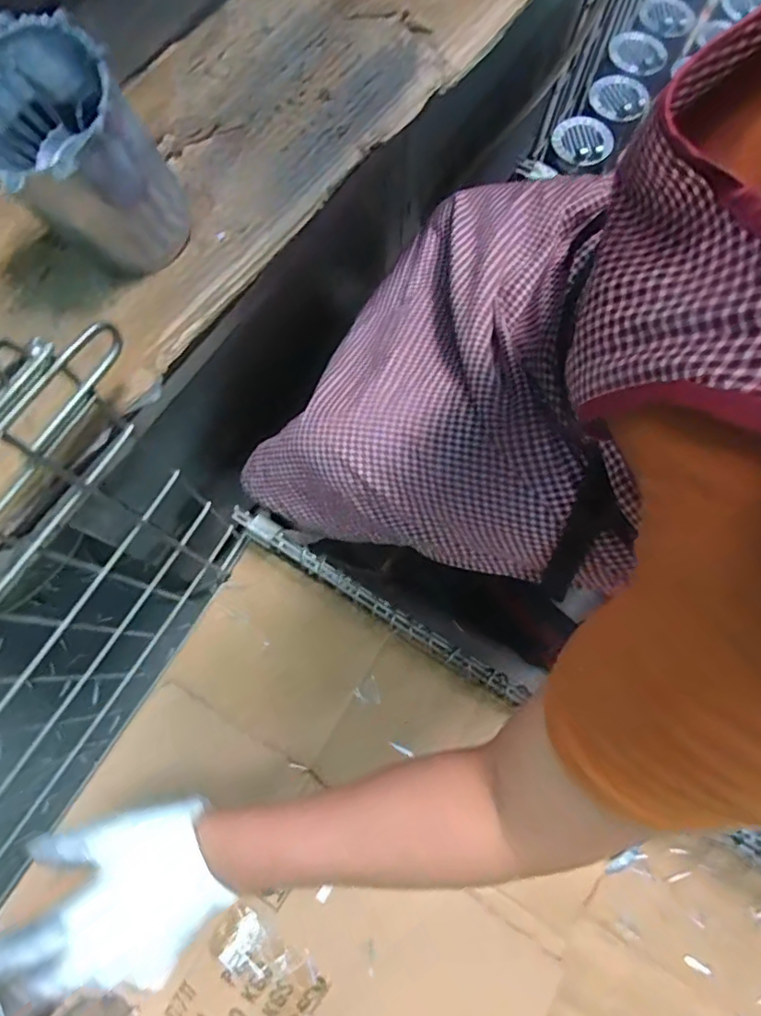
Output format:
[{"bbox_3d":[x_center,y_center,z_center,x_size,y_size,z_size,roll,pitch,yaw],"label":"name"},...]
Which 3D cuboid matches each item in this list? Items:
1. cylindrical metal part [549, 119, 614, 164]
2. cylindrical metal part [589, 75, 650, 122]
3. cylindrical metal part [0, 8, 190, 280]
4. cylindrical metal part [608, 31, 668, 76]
[{"bbox_3d":[0.292,-0.530,0.804,0.087,0.016,0.064,18,74,4],"label":"cylindrical metal part"},{"bbox_3d":[0.356,-0.600,0.819,0.078,0.022,0.076,0,74,-1],"label":"cylindrical metal part"},{"bbox_3d":[-0.192,-0.214,0.353,0.098,0.125,0.093,0,74,-1],"label":"cylindrical metal part"},{"bbox_3d":[0.392,-0.686,0.841,0.080,0.015,0.082,0,74,-1],"label":"cylindrical metal part"}]

